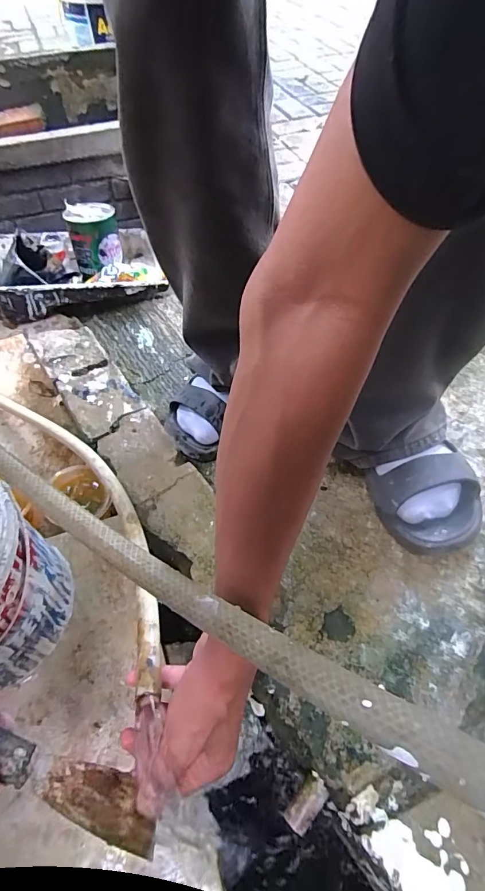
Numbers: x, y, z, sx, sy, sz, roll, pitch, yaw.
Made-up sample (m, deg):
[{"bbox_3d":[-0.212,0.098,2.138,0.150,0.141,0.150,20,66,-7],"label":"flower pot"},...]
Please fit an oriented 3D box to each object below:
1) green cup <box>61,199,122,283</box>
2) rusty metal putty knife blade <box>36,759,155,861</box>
[{"bbox_3d":[-0.301,-0.419,0.890,0.095,0.110,0.096,-13,56,-9],"label":"green cup"},{"bbox_3d":[-0.097,0.240,0.295,0.084,0.048,0.005,32,94,-12],"label":"rusty metal putty knife blade"}]

